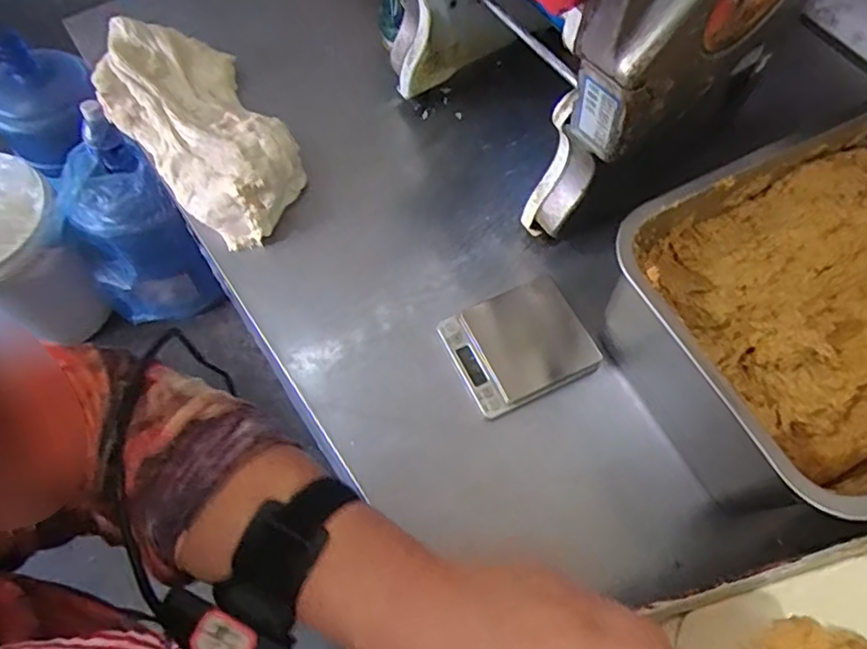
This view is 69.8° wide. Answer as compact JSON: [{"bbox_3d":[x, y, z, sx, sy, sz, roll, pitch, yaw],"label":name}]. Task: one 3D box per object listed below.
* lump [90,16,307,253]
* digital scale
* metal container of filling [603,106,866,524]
[{"bbox_3d":[-0.245,-0.217,0.662,0.144,0.061,0.287,-38,71,-18],"label":"lump"},{"bbox_3d":[0.081,0.019,0.583,0.124,0.014,0.105,-24,68,-13],"label":"digital scale"},{"bbox_3d":[0.340,-0.013,0.538,0.343,0.143,0.261,-27,69,-14],"label":"metal container of filling"}]

